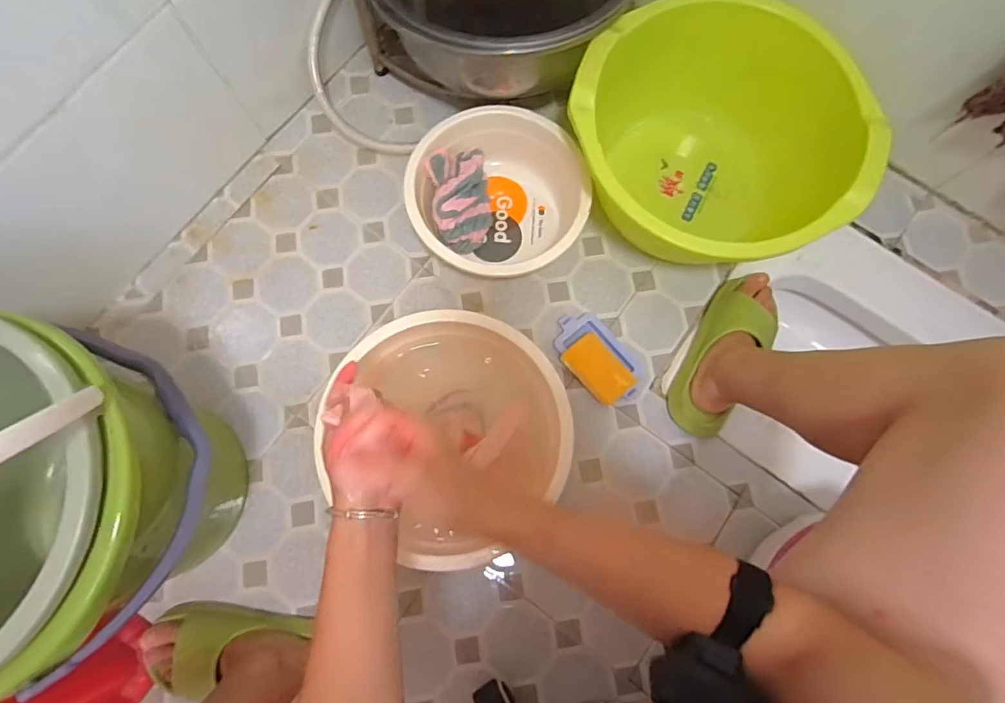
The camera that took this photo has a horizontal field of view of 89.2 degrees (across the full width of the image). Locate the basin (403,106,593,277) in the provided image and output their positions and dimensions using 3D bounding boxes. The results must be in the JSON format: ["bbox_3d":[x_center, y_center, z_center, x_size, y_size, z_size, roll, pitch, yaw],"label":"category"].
[{"bbox_3d":[-0.006,-0.226,0.776,0.255,0.107,0.236,0,77,1],"label":"basin"}]

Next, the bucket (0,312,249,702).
[{"bbox_3d":[-0.494,0.160,0.559,0.354,0.355,0.325,0,77,1],"label":"bucket"}]

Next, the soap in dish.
[{"bbox_3d":[0.140,0.007,0.764,0.090,0.048,0.145,-40,80,-8],"label":"soap in dish"}]

